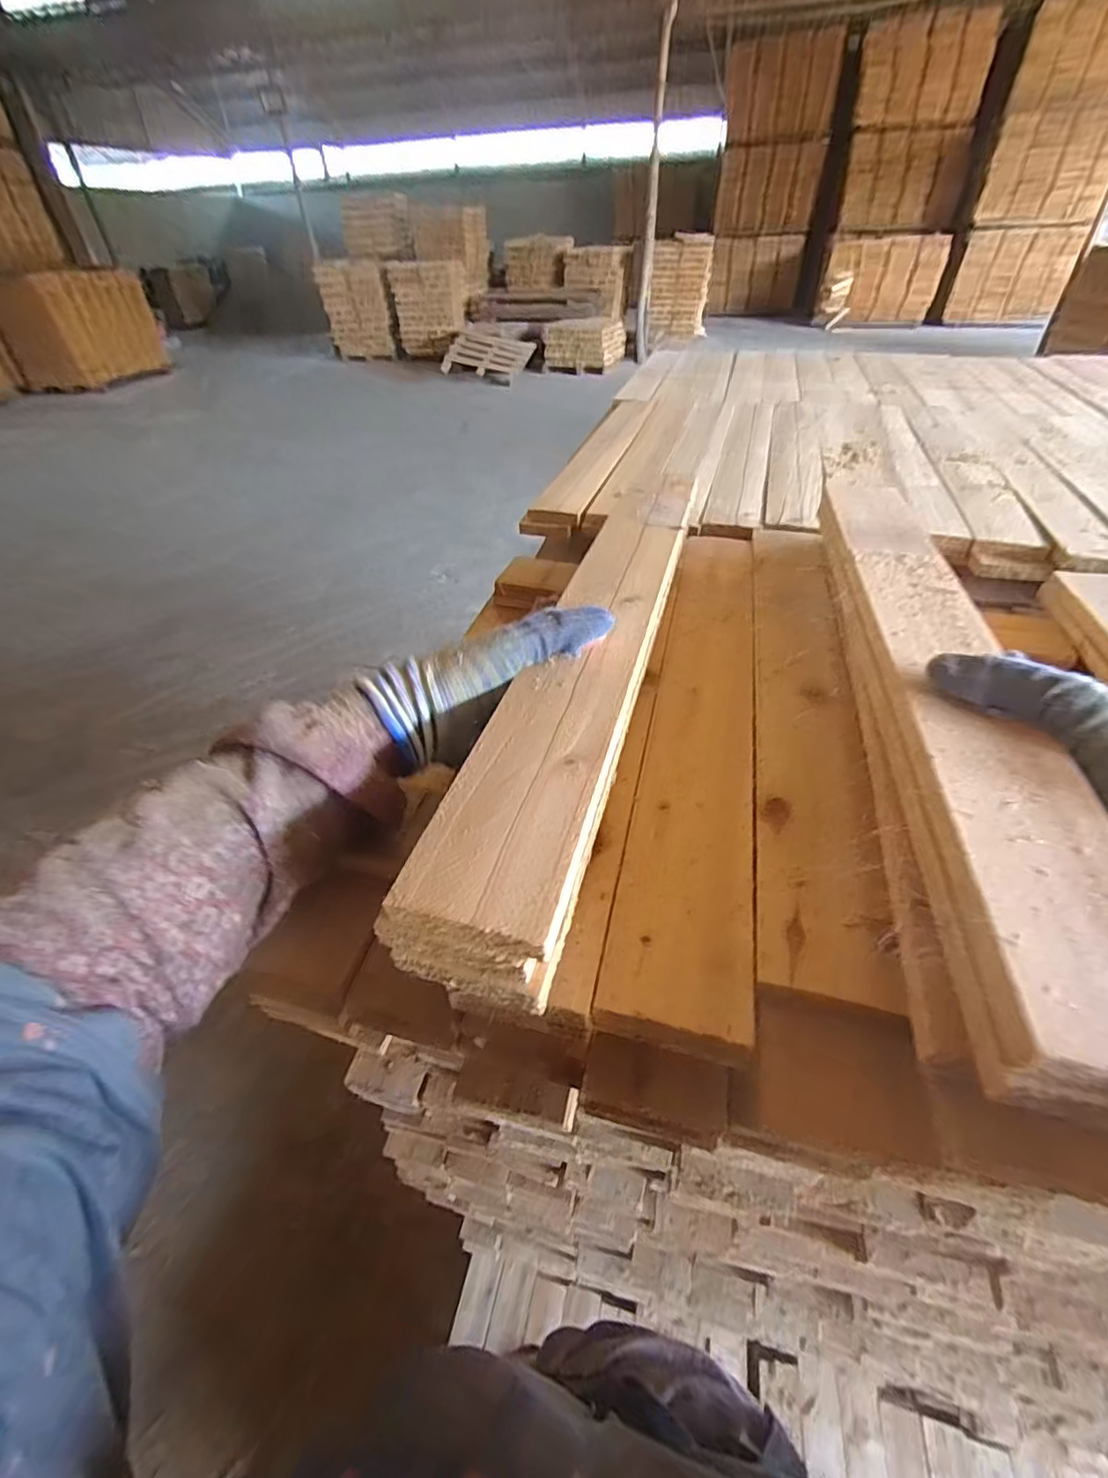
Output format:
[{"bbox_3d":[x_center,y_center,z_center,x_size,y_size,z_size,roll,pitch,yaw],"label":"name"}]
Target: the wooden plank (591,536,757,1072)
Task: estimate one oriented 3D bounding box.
[{"bbox_3d":[0.105,-0.034,0.399,0.061,0.023,0.462,11,42,10],"label":"wooden plank"}]

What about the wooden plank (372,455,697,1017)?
[{"bbox_3d":[0.033,-0.068,0.370,0.067,0.036,0.465,12,43,12],"label":"wooden plank"}]

